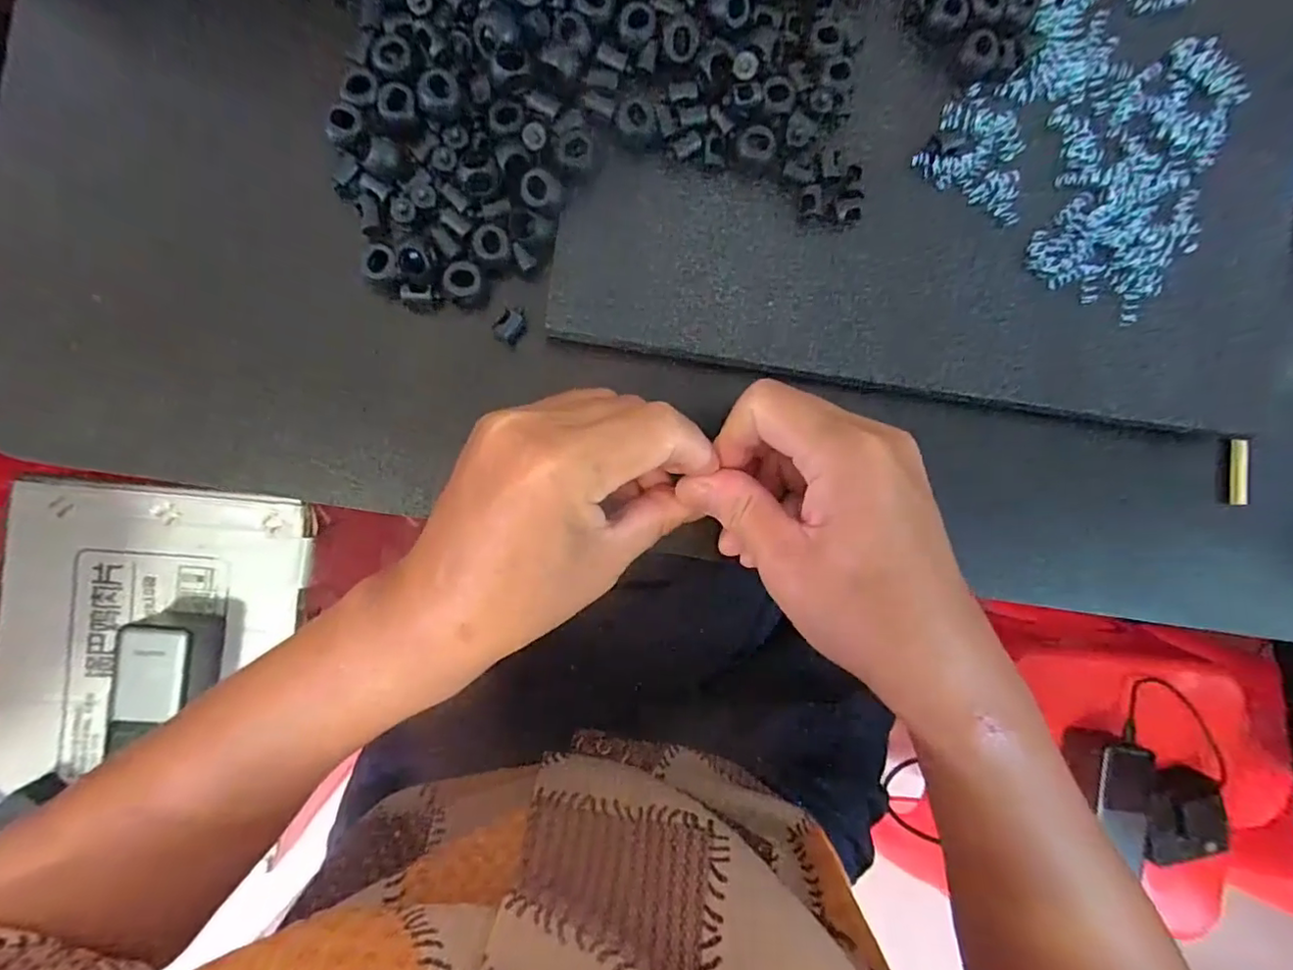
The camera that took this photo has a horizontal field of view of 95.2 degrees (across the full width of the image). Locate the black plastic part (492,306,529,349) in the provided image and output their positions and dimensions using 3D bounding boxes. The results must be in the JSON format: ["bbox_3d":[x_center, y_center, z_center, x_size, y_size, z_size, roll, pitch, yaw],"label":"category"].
[{"bbox_3d":[-0.056,-0.066,0.245,0.009,0.013,0.016,35,86,-6],"label":"black plastic part"}]

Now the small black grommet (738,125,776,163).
[{"bbox_3d":[0.046,-0.140,0.243,0.014,0.005,0.013,0,90,-7],"label":"small black grommet"}]

